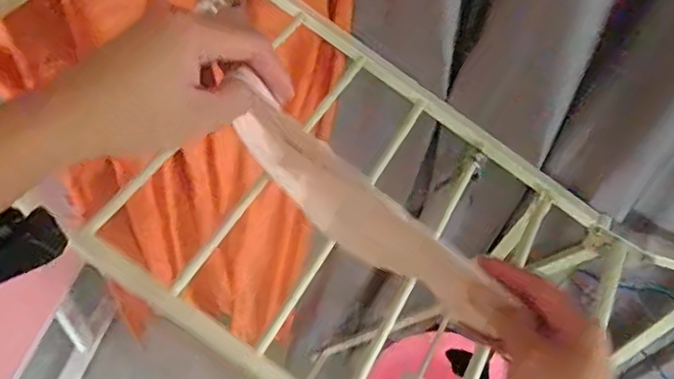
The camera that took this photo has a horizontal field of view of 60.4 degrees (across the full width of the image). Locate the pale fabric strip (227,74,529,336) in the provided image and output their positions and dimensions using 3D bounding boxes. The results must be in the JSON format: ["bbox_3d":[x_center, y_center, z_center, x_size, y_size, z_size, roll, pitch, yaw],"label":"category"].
[{"bbox_3d":[0.023,0.016,0.456,0.258,0.055,0.045,39,58,-7],"label":"pale fabric strip"}]

